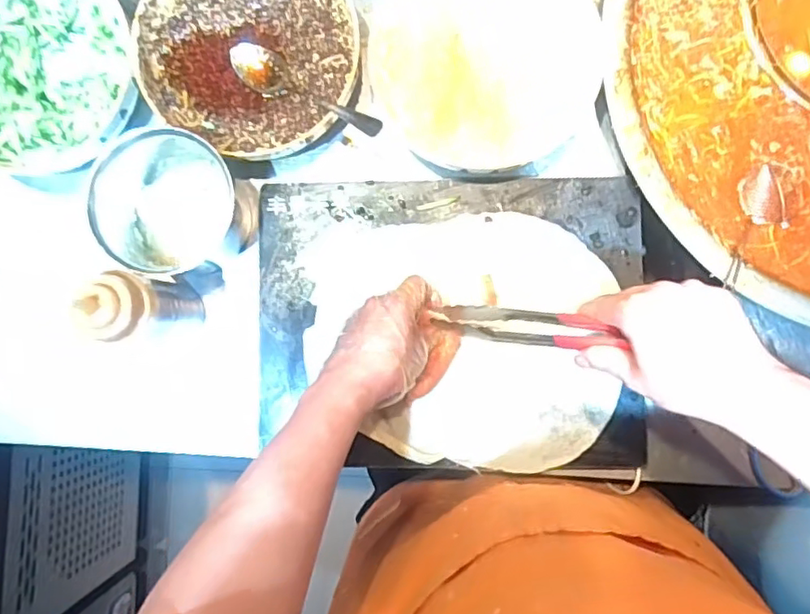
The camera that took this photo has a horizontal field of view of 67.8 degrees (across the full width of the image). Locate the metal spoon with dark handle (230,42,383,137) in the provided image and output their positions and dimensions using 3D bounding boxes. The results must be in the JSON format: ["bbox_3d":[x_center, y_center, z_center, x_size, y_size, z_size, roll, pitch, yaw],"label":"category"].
[{"bbox_3d":[-0.102,-0.218,0.609,0.189,0.019,0.039,32,90,19],"label":"metal spoon with dark handle"}]

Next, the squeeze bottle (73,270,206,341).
[{"bbox_3d":[-0.244,0.002,0.571,0.051,0.173,0.061,8,88,4],"label":"squeeze bottle"}]

